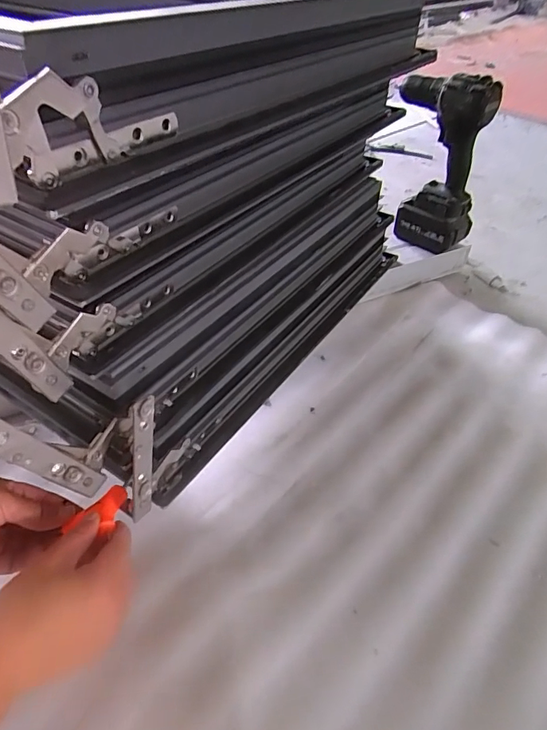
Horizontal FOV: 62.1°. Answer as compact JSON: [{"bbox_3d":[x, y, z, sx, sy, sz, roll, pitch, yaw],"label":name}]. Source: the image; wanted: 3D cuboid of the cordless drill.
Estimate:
[{"bbox_3d":[0.274,-0.335,0.764,0.069,0.257,0.155,-24,50,-26],"label":"cordless drill"}]

